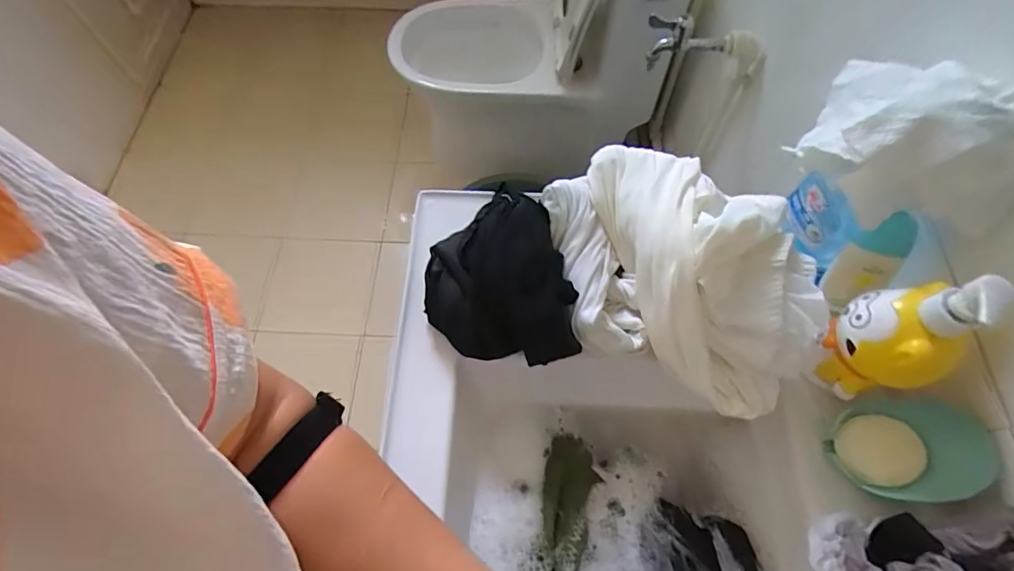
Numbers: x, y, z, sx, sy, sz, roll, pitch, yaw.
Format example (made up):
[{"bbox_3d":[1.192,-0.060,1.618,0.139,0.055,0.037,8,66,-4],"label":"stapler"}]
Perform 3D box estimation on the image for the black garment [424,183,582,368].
[{"bbox_3d":[-0.009,-0.013,0.491,0.144,0.064,0.168,-2,64,0],"label":"black garment"}]

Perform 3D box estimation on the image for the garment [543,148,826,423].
[{"bbox_3d":[0.151,-0.021,0.451,0.195,0.098,0.276,-35,69,-15],"label":"garment"}]

